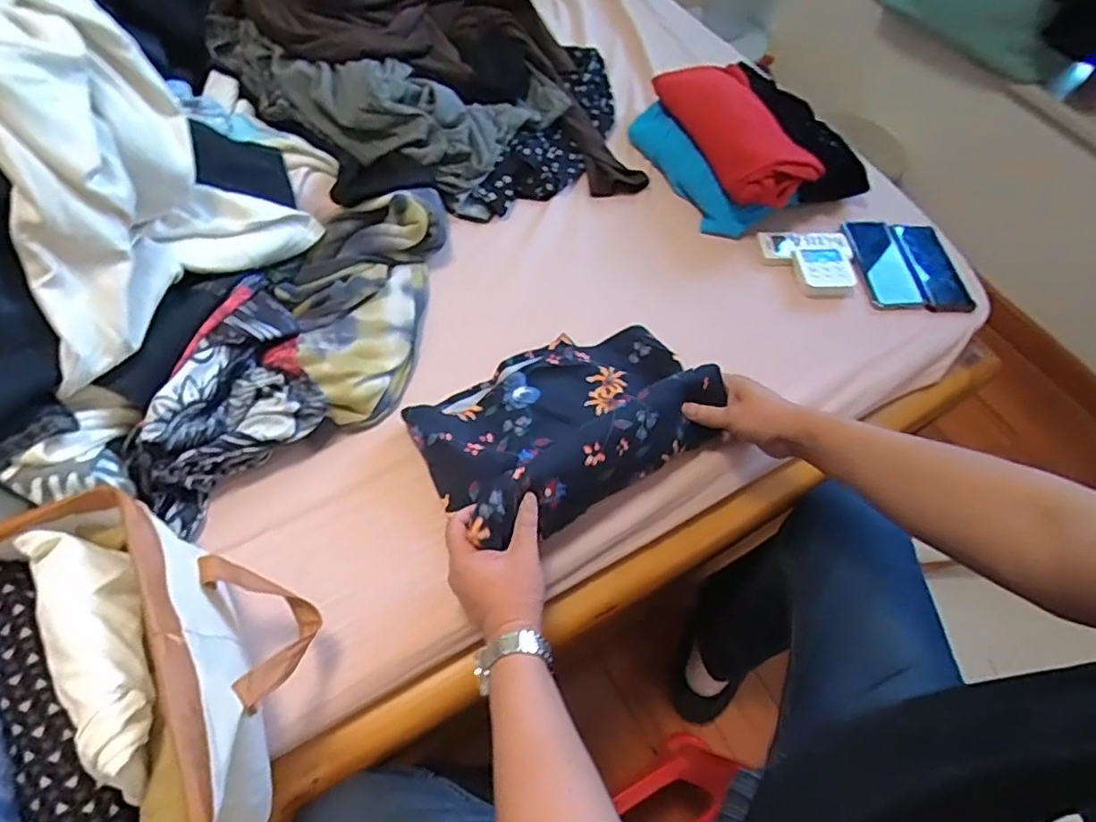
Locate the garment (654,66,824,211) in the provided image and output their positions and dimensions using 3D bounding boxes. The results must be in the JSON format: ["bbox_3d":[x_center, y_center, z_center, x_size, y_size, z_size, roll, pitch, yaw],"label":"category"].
[{"bbox_3d":[0.296,-0.453,0.954,0.143,0.074,0.321,-15,62,-12],"label":"garment"}]

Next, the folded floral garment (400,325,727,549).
[{"bbox_3d":[0.023,-0.002,0.677,0.318,0.094,0.204,-29,66,-19],"label":"folded floral garment"}]

